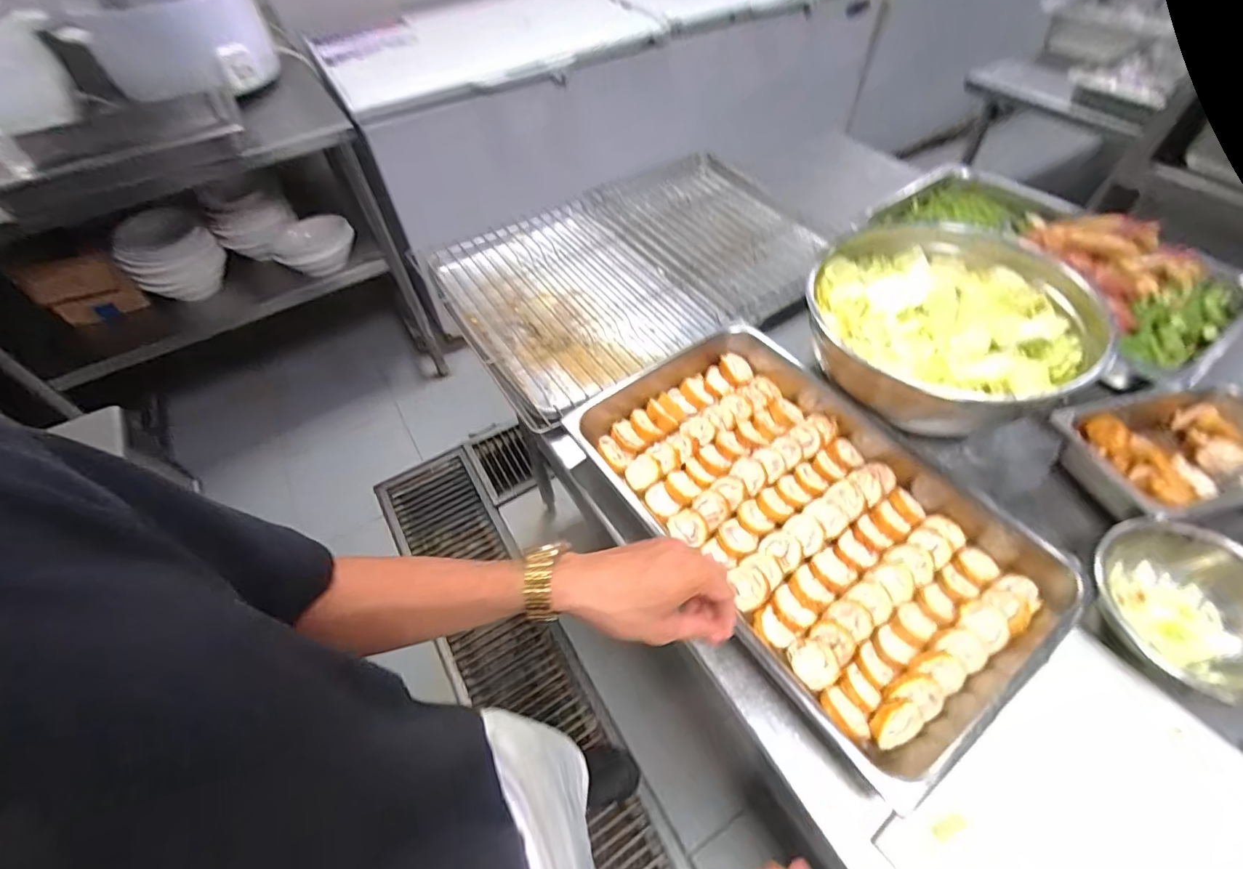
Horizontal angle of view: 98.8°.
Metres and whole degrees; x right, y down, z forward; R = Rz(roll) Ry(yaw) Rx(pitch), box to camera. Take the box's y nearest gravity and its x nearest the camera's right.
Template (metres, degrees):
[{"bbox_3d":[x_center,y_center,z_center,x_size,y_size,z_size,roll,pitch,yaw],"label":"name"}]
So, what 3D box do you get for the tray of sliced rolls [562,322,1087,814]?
[{"bbox_3d":[0.206,0.077,0.639,0.348,0.054,0.535,-29,57,-19],"label":"tray of sliced rolls"}]

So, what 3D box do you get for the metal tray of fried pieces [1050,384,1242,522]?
[{"bbox_3d":[0.683,0.026,0.651,0.270,0.076,0.163,-12,52,-6],"label":"metal tray of fried pieces"}]

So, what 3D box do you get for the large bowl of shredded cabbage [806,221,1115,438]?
[{"bbox_3d":[0.431,-0.146,0.730,0.294,0.117,0.323,-2,52,2],"label":"large bowl of shredded cabbage"}]

